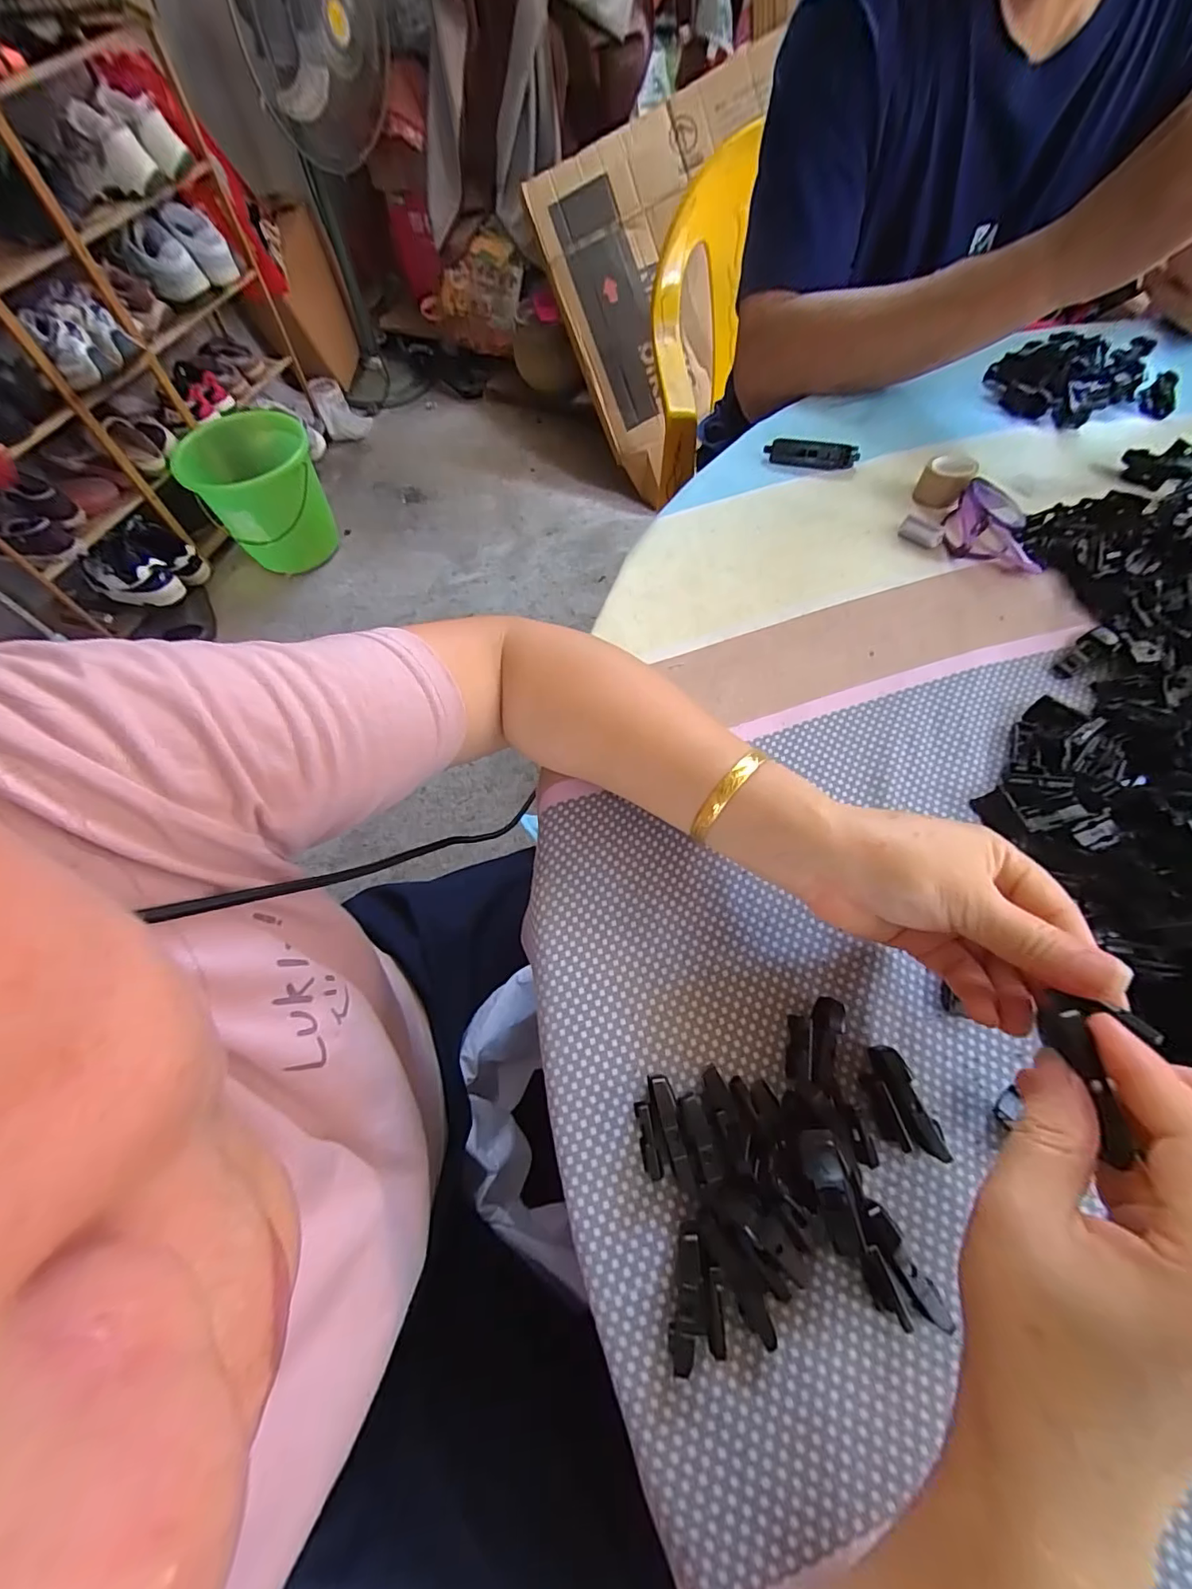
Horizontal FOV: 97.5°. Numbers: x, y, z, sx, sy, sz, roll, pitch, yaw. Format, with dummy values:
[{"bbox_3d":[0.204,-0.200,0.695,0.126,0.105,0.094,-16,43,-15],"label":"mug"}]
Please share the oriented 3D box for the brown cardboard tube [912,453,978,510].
[{"bbox_3d":[0.270,-0.242,0.405,0.033,0.029,0.033,29,68,14],"label":"brown cardboard tube"}]

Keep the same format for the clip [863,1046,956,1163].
[{"bbox_3d":[0.134,0.137,0.231,0.017,0.020,0.046,-19,65,-8],"label":"clip"}]

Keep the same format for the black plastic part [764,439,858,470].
[{"bbox_3d":[0.181,-0.287,0.438,0.072,0.015,0.013,13,65,7],"label":"black plastic part"}]

